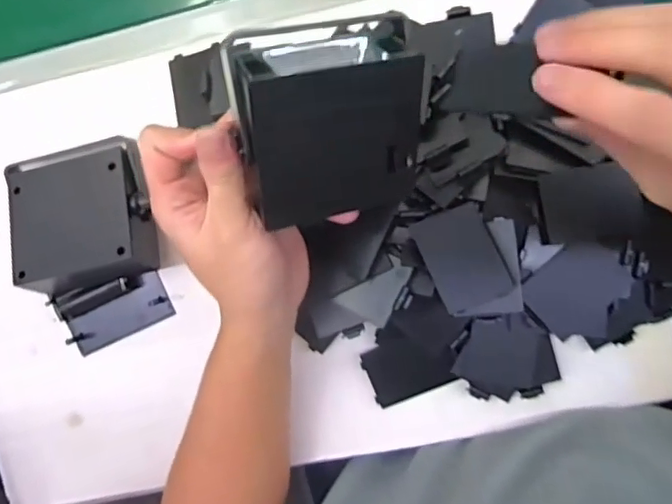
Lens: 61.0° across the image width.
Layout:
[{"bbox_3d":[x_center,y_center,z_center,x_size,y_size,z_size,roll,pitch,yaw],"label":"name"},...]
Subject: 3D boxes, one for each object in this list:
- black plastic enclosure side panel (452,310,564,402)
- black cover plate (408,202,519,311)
[{"bbox_3d":[0.116,0.071,0.385,0.066,0.012,0.058,-7,95,6],"label":"black plastic enclosure side panel"},{"bbox_3d":[0.082,0.003,0.360,0.051,0.006,0.060,-23,85,-12],"label":"black cover plate"}]

